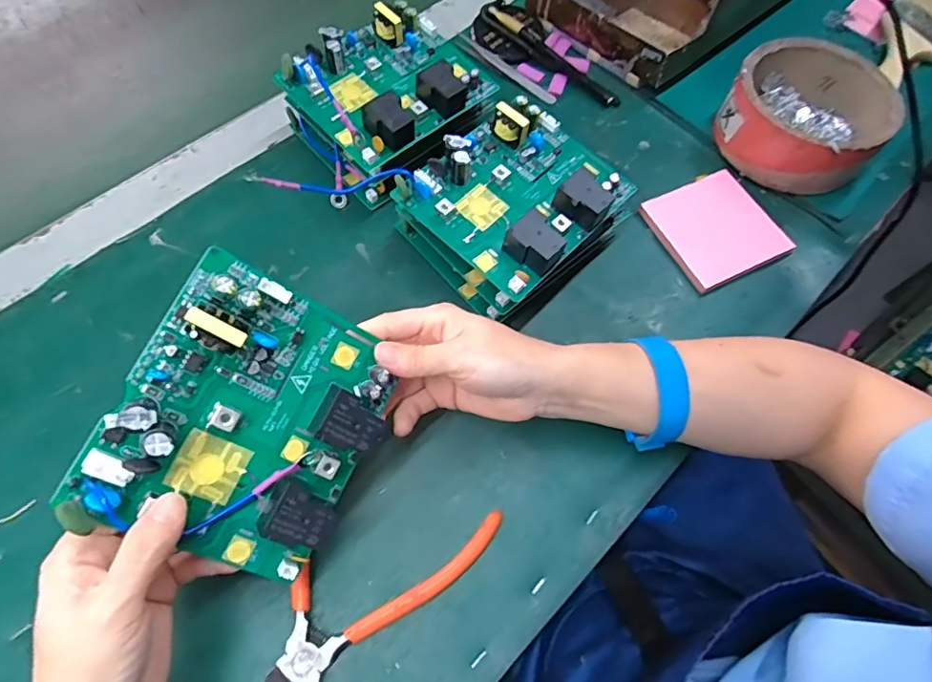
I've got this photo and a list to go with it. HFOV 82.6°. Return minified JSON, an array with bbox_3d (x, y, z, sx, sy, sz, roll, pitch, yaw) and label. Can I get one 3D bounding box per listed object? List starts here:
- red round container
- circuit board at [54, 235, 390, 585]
[{"bbox_3d":[0.275,-0.186,0.433,0.115,0.053,0.122,1,65,-1],"label":"red round container"},{"bbox_3d":[-0.100,0.039,0.252,0.110,0.022,0.126,32,78,-23],"label":"circuit board"}]

